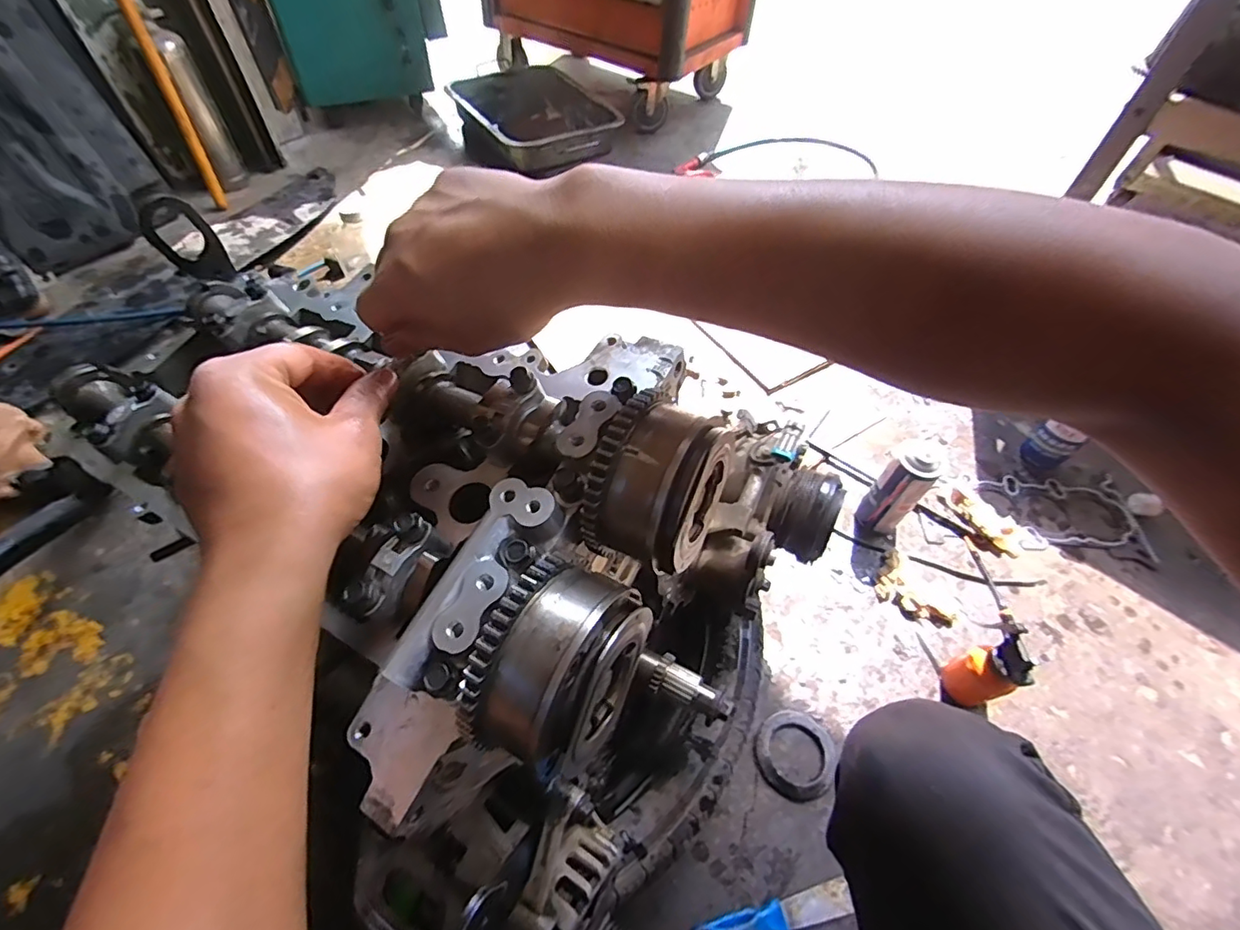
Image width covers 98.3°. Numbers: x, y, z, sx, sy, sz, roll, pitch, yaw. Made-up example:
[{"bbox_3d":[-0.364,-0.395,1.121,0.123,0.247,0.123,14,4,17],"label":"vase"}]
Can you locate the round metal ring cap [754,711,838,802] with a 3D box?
[{"bbox_3d":[0.222,0.360,0.670,0.103,0.013,0.095,1,54,-2],"label":"round metal ring cap"}]

